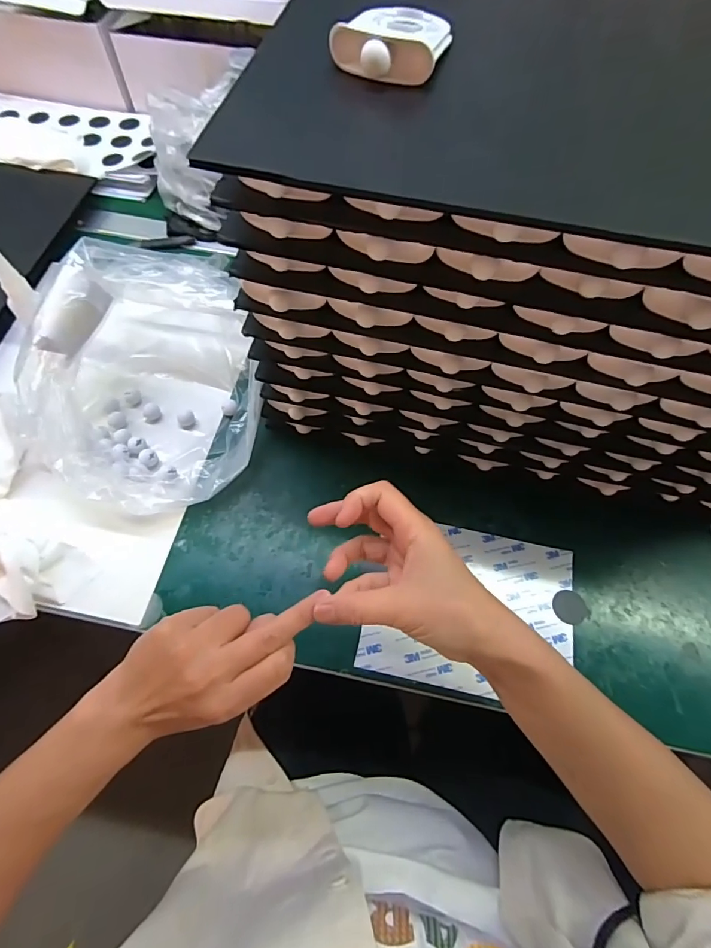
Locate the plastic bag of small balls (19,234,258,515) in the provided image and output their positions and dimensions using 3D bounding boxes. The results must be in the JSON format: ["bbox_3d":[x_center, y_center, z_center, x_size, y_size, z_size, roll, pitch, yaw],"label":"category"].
[{"bbox_3d":[-0.189,-0.105,0.409,0.183,0.114,0.258,-7,65,-6],"label":"plastic bag of small balls"}]

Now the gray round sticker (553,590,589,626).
[{"bbox_3d":[0.186,0.115,0.390,0.028,0.004,0.028,1,63,-2],"label":"gray round sticker"}]

